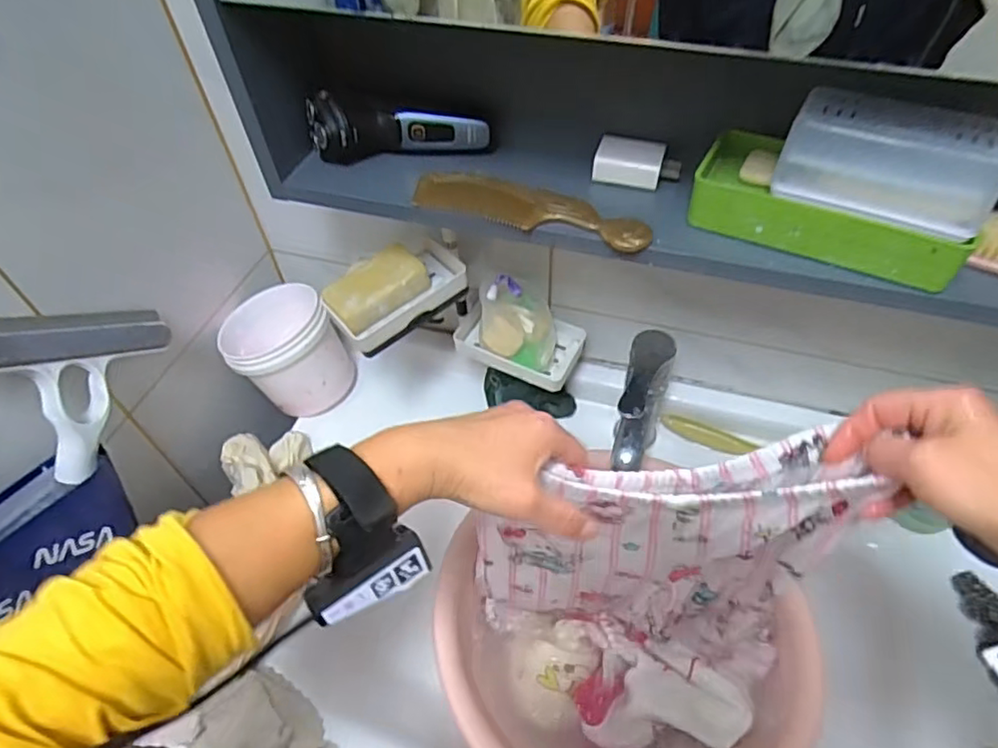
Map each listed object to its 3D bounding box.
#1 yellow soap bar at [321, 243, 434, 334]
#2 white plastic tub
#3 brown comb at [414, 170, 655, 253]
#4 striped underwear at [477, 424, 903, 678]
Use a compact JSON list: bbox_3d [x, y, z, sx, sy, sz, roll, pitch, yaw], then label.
[{"bbox_3d":[-0.118,-0.086,0.583,0.094,0.028,0.058,-34,57,-22],"label":"yellow soap bar"},{"bbox_3d":[-0.254,-0.027,0.734,0.123,0.097,0.136,-31,56,-20],"label":"white plastic tub"},{"bbox_3d":[0.023,-0.132,0.478,0.191,0.007,0.047,18,54,17],"label":"brown comb"},{"bbox_3d":[0.116,0.157,0.490,0.268,0.307,0.060,2,51,5],"label":"striped underwear"}]

